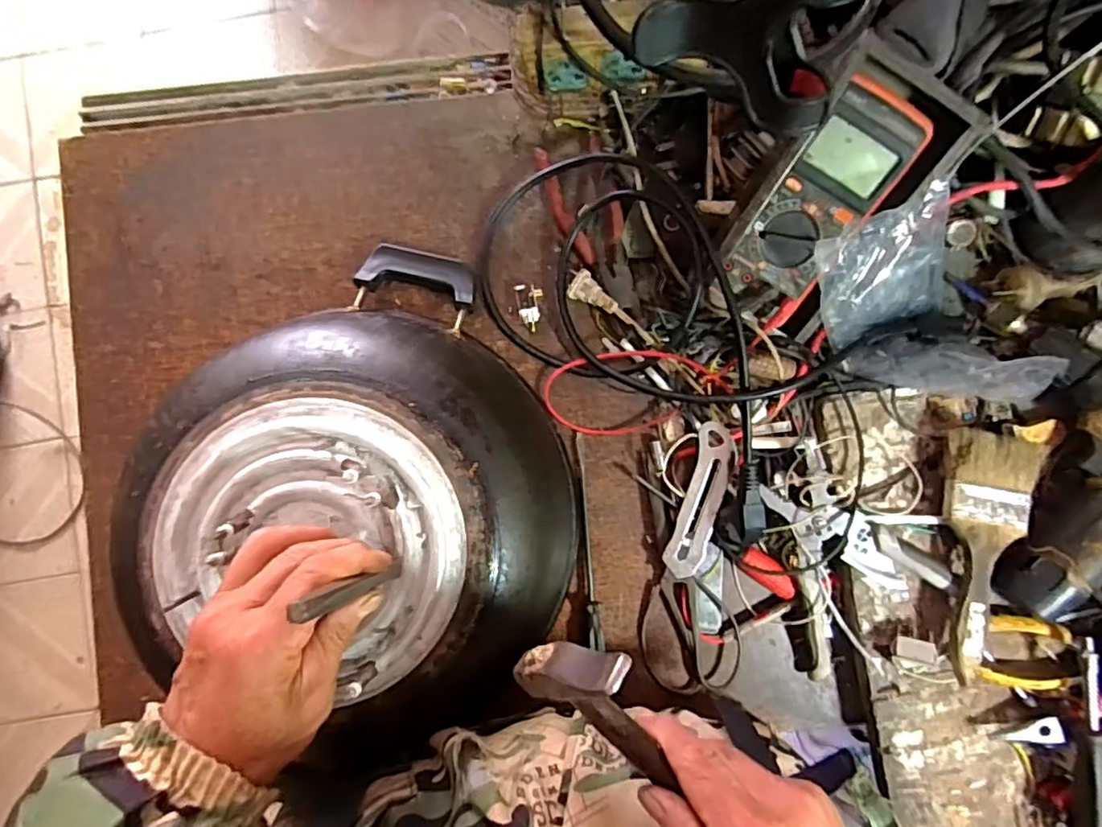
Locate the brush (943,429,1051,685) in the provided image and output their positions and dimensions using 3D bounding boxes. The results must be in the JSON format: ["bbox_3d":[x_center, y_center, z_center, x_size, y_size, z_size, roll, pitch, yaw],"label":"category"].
[{"bbox_3d":[0.353,0.113,0.489,0.075,0.016,0.195,7,86,1],"label":"brush"}]

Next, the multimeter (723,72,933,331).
[{"bbox_3d":[0.206,-0.162,0.466,0.072,0.028,0.171,34,115,3],"label":"multimeter"}]

